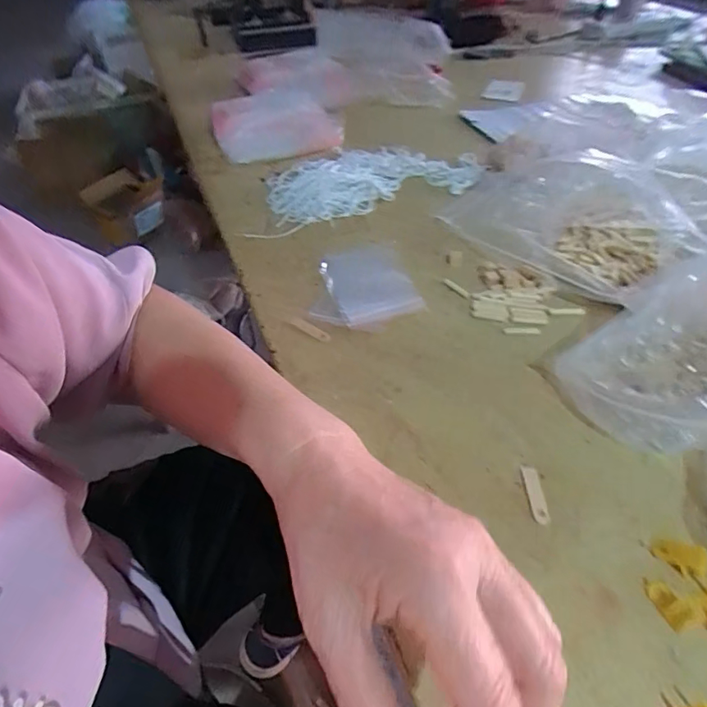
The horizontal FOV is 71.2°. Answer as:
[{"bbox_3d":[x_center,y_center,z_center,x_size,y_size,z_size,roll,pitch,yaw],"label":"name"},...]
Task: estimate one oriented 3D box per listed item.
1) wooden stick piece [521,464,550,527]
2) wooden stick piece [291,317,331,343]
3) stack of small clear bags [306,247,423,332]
[{"bbox_3d":[0.116,0.089,0.317,0.011,0.004,0.041,-3,46,0],"label":"wooden stick piece"},{"bbox_3d":[-0.038,-0.021,0.430,0.042,0.004,0.009,27,54,27],"label":"wooden stick piece"},{"bbox_3d":[0.007,-0.064,0.470,0.098,0.007,0.117,-13,47,-10],"label":"stack of small clear bags"}]

